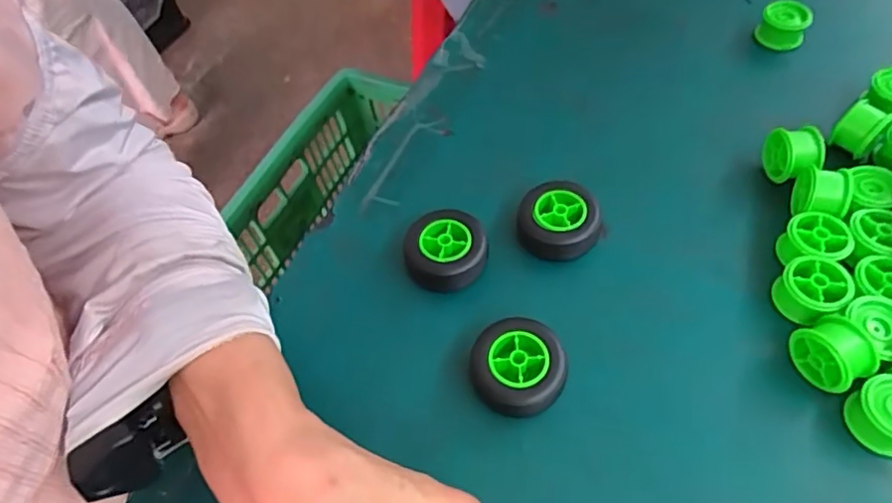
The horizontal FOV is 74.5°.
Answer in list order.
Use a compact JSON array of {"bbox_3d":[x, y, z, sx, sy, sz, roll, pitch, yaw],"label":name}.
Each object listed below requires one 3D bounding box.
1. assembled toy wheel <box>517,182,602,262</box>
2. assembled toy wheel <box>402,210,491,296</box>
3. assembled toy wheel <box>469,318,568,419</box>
[{"bbox_3d":[0.069,-0.016,0.362,0.048,0.029,0.044,-2,54,3],"label":"assembled toy wheel"},{"bbox_3d":[0.000,0.001,0.354,0.048,0.024,0.045,-2,54,3],"label":"assembled toy wheel"},{"bbox_3d":[0.038,0.064,0.312,0.047,0.032,0.045,-2,54,3],"label":"assembled toy wheel"}]

